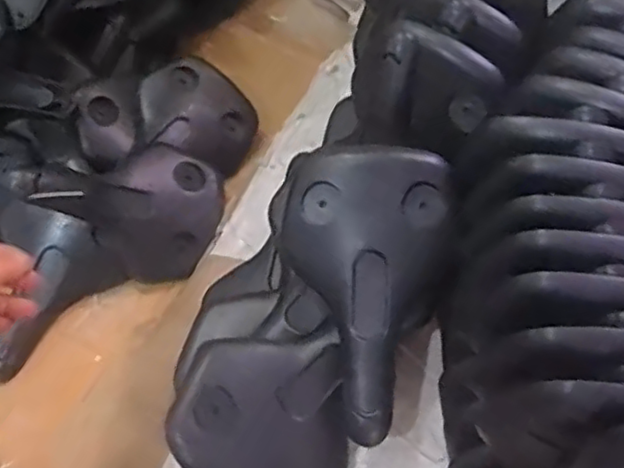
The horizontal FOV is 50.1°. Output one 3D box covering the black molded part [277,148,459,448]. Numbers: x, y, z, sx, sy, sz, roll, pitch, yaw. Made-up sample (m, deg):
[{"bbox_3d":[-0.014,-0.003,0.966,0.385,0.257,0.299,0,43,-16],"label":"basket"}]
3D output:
[{"bbox_3d":[0.052,0.049,0.604,0.150,0.060,0.257,-1,80,8],"label":"black molded part"}]

